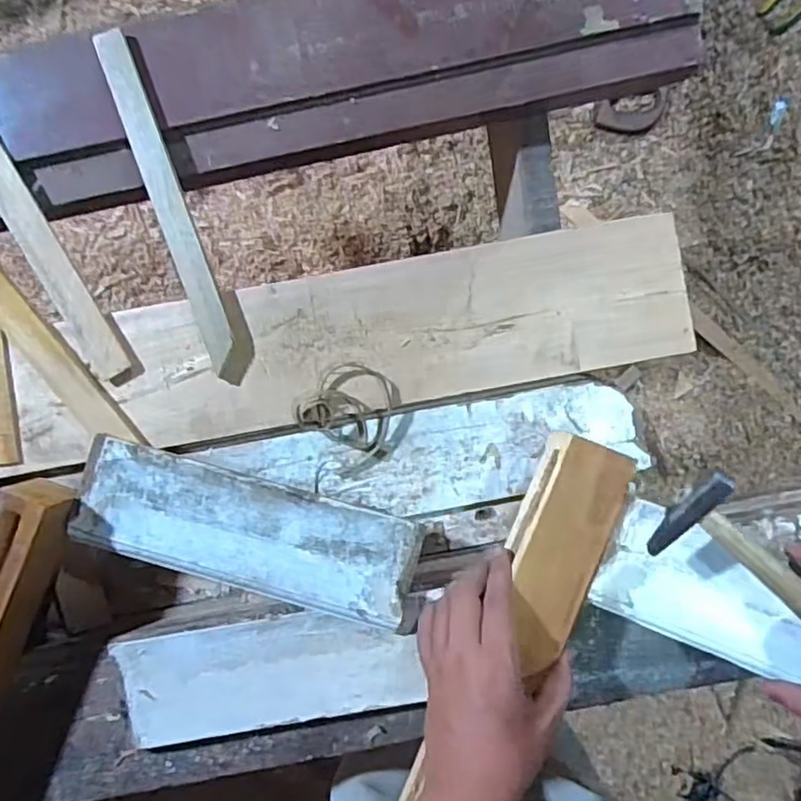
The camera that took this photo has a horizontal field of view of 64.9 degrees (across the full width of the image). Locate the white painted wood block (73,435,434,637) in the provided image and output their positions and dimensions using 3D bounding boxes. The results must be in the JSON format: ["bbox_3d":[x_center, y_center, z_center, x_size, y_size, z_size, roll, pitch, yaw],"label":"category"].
[{"bbox_3d":[-0.117,0.106,0.502,0.274,0.043,0.090,16,93,0],"label":"white painted wood block"}]

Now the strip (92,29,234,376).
[{"bbox_3d":[-0.180,-0.153,0.492,0.025,0.022,0.261,-18,93,2],"label":"strip"}]

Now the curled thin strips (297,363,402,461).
[{"bbox_3d":[-0.037,0.005,0.520,0.077,0.015,0.065,28,93,-1],"label":"curled thin strips"}]

